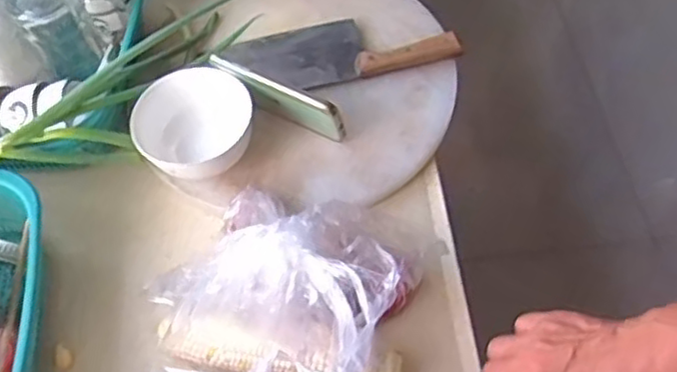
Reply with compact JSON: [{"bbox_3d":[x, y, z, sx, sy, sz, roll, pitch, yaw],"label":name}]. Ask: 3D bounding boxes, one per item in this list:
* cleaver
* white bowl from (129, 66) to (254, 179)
[{"bbox_3d":[0.003,-0.161,0.781,0.249,0.026,0.100,-12,57,-4],"label":"cleaver"},{"bbox_3d":[-0.145,-0.057,0.699,0.116,0.064,0.102,-34,61,-17],"label":"white bowl"}]

